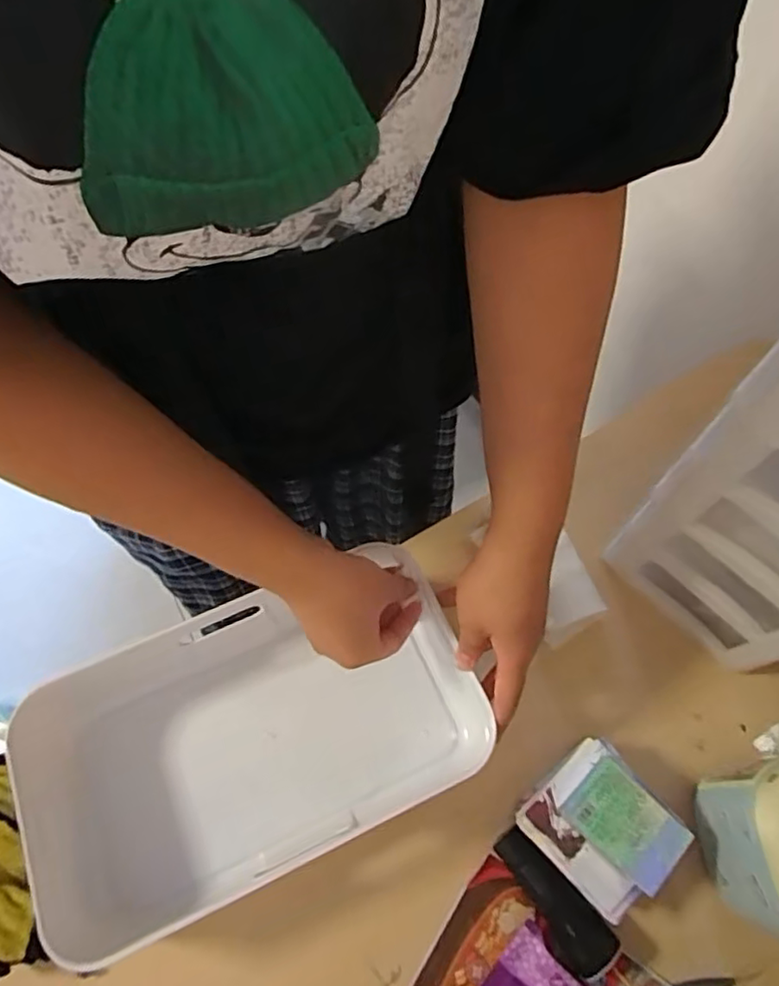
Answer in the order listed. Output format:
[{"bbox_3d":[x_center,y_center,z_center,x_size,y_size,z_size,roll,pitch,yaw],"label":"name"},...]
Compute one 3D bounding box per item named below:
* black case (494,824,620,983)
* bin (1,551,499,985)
[{"bbox_3d":[0.110,0.282,0.430,0.036,0.027,0.094,-38,69,-18],"label":"black case"},{"bbox_3d":[-0.091,0.174,0.455,0.309,0.085,0.176,-22,64,-11],"label":"bin"}]

